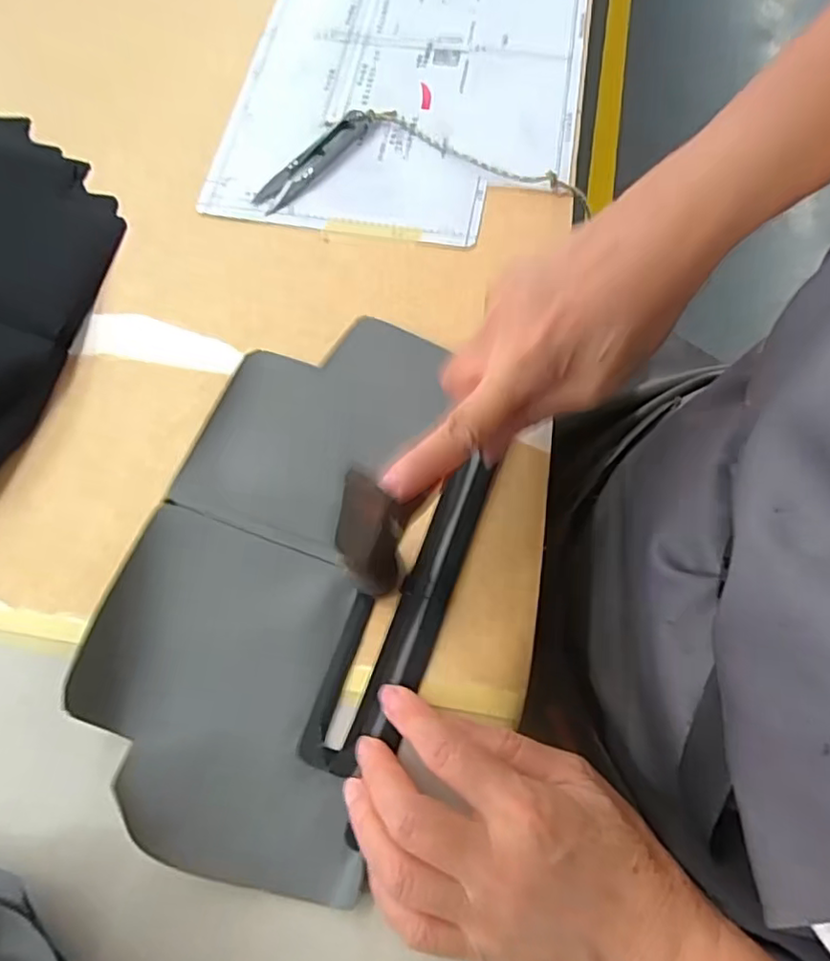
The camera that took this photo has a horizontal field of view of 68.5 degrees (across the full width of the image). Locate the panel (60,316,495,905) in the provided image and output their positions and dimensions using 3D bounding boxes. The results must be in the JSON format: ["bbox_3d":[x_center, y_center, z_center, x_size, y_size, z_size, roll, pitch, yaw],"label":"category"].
[{"bbox_3d":[-0.061,0.038,0.319,0.164,0.015,0.281,17,70,9],"label":"panel"}]

